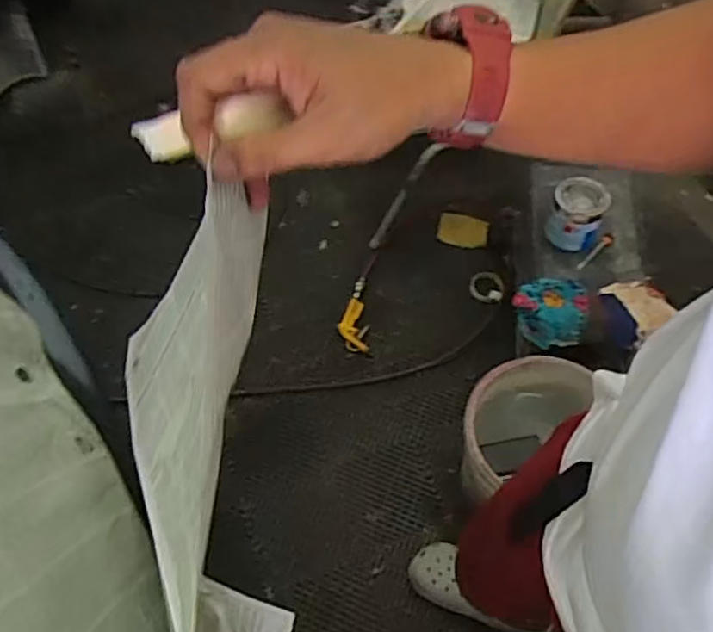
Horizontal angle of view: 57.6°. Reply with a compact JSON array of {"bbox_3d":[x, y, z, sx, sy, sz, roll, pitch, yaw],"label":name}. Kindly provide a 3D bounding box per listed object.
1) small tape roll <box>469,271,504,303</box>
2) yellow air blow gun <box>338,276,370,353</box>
[{"bbox_3d":[0.352,-0.078,1.750,0.089,0.020,0.091,0,57,1],"label":"small tape roll"},{"bbox_3d":[-0.003,-0.008,1.688,0.077,0.033,0.201,3,57,3],"label":"yellow air blow gun"}]

